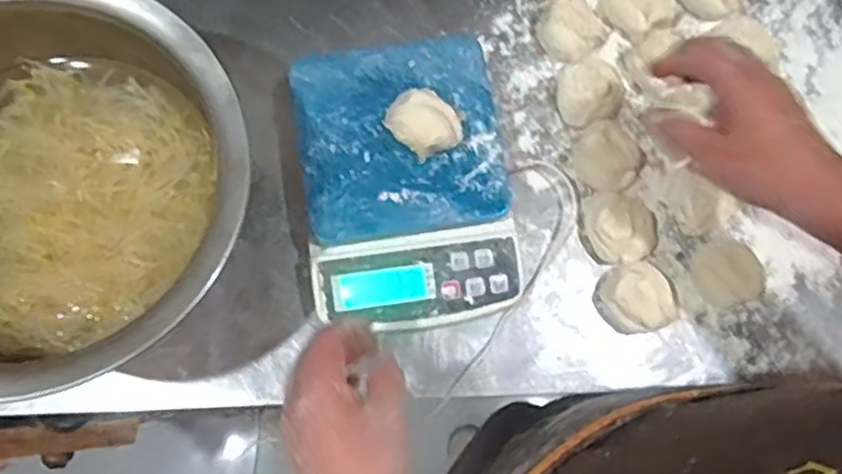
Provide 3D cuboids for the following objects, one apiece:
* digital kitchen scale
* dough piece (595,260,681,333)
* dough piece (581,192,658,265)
[{"bbox_3d":[-0.012,-0.041,0.551,0.154,0.052,0.218,-8,77,-4],"label":"digital kitchen scale"},{"bbox_3d":[0.172,0.048,0.546,0.064,0.032,0.051,-2,76,-3],"label":"dough piece"},{"bbox_3d":[0.161,-0.007,0.559,0.056,0.033,0.053,0,76,-2],"label":"dough piece"}]

